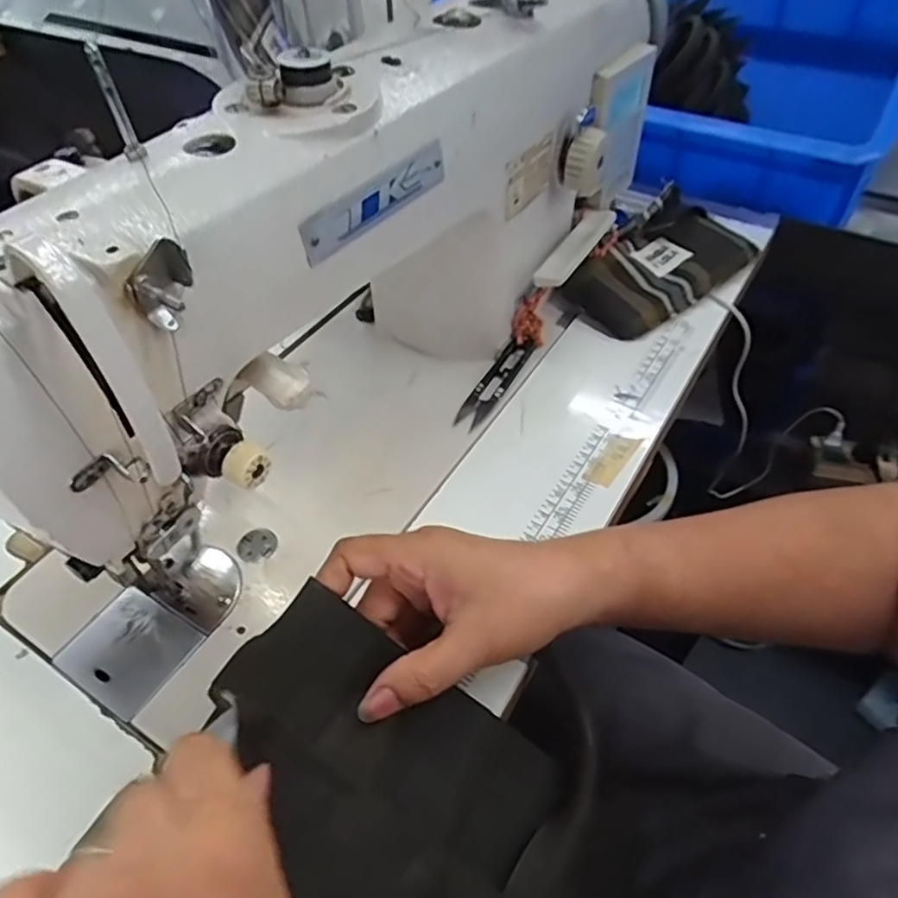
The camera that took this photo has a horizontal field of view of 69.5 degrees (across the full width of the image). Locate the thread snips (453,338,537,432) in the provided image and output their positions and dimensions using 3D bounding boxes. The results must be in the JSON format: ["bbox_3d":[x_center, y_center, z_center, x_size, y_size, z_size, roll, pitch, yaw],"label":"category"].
[{"bbox_3d":[0.035,-0.053,0.493,0.024,0.011,0.101,20,52,20],"label":"thread snips"}]

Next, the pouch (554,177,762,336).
[{"bbox_3d":[0.189,-0.168,0.570,0.201,0.036,0.093,-37,56,-26],"label":"pouch"}]

